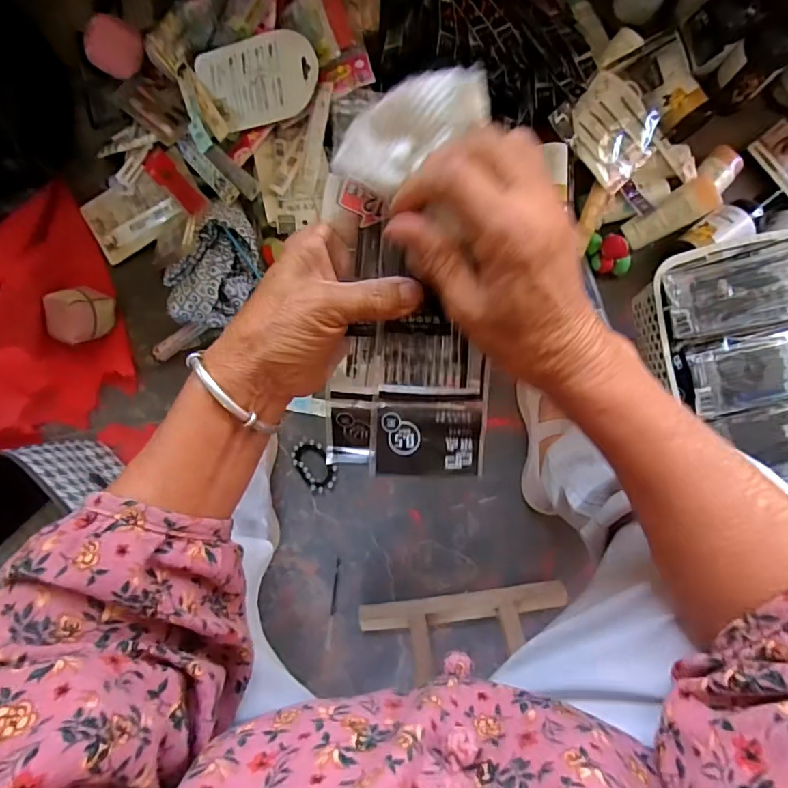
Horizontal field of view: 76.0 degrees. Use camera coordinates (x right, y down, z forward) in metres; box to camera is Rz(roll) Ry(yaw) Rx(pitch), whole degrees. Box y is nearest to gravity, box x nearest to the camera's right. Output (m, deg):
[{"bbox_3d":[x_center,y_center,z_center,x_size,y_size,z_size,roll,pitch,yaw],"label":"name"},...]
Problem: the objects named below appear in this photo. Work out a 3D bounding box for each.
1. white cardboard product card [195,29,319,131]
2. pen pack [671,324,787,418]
[{"bbox_3d":[-0.181,-0.418,0.669,0.171,0.006,0.103,-6,102,20],"label":"white cardboard product card"},{"bbox_3d":[0.378,-0.030,0.489,0.190,0.028,0.073,-11,88,-2],"label":"pen pack"}]

